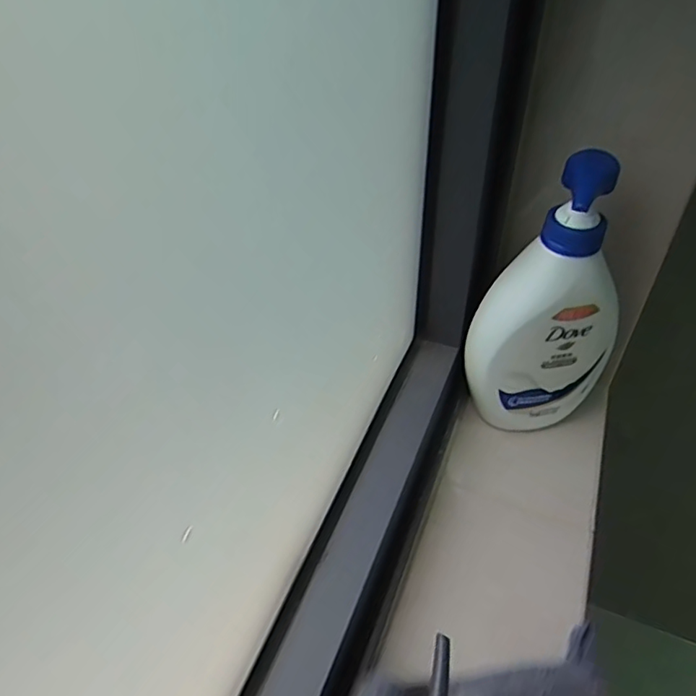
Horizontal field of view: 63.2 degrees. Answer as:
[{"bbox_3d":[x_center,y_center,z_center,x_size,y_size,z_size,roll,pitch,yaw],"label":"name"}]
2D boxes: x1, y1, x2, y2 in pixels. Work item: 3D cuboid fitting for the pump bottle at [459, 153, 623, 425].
[{"bbox_3d":[0.134,-0.029,0.374,0.095,0.189,0.052,-18,46,-12],"label":"pump bottle"}]

